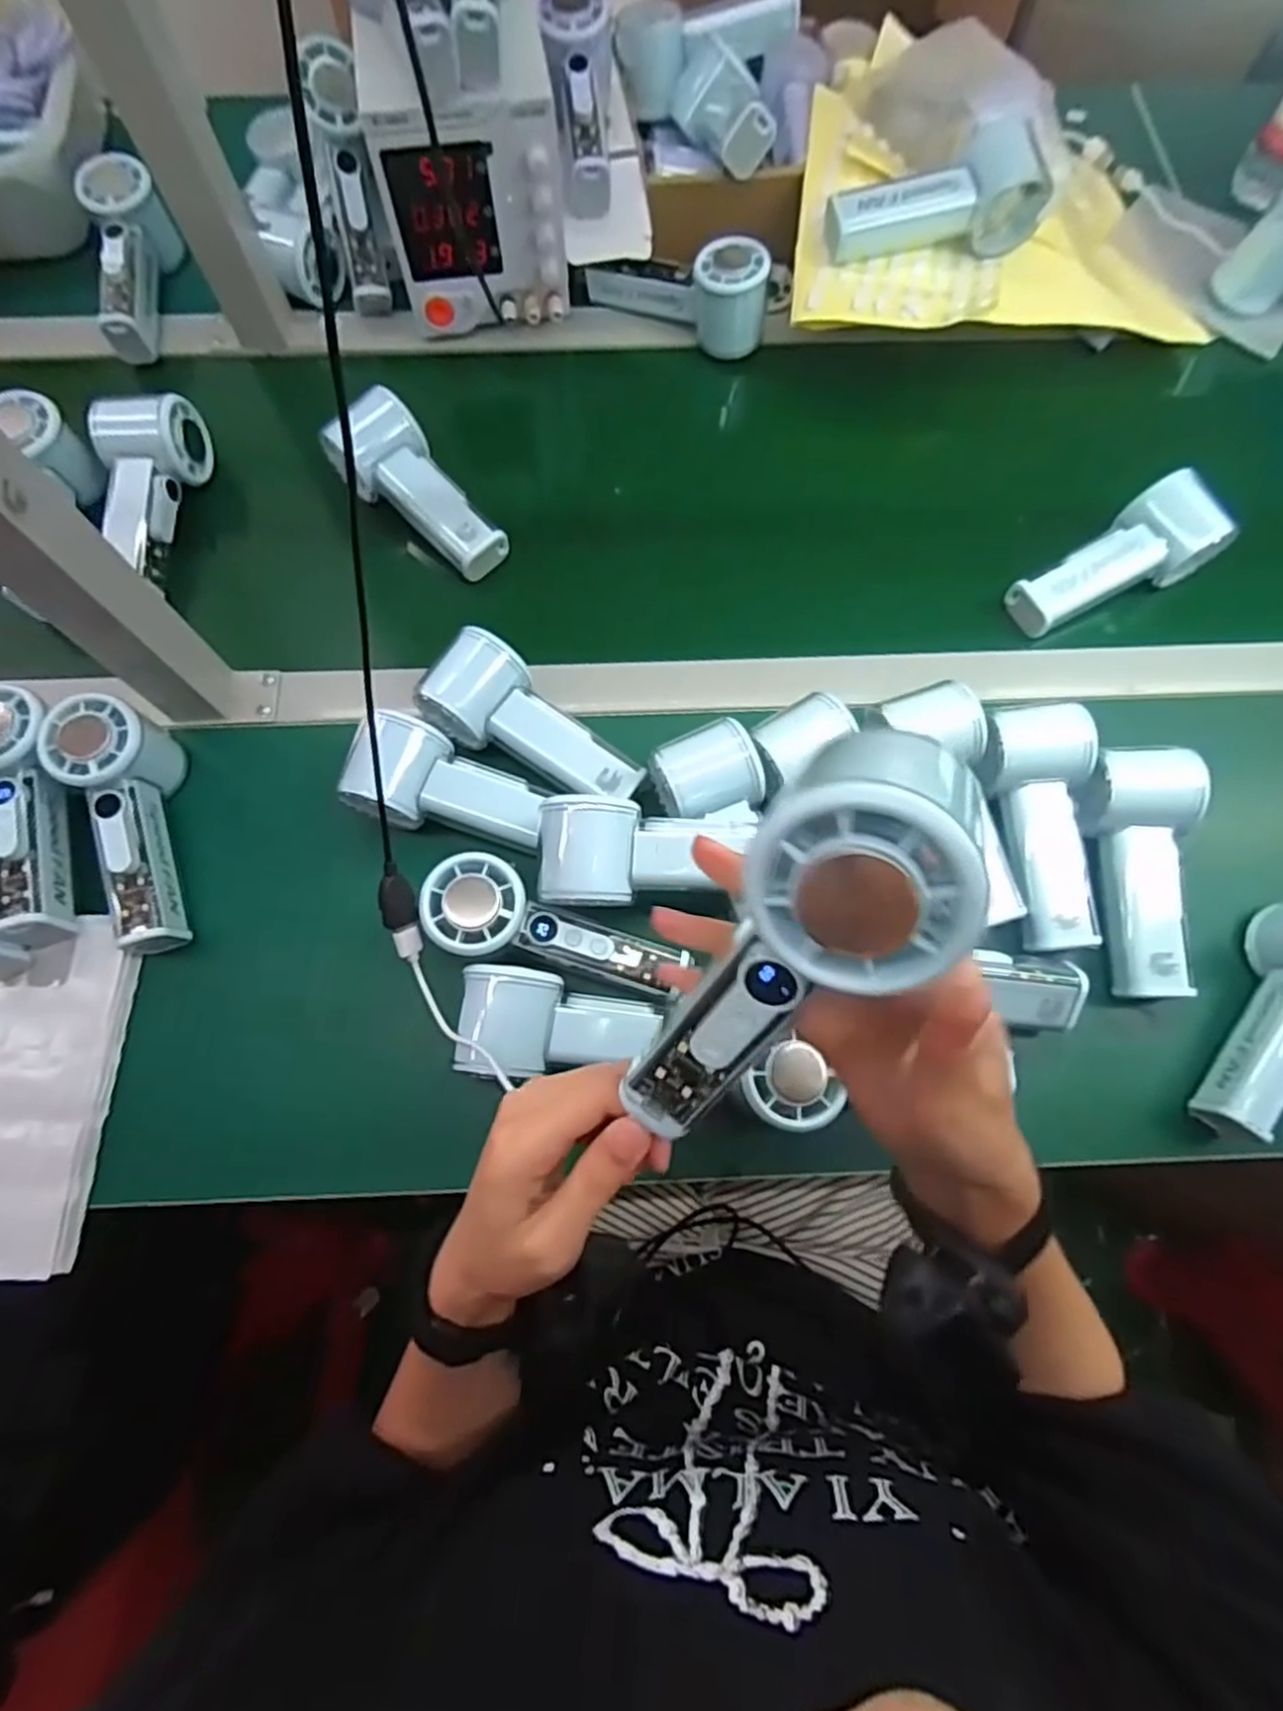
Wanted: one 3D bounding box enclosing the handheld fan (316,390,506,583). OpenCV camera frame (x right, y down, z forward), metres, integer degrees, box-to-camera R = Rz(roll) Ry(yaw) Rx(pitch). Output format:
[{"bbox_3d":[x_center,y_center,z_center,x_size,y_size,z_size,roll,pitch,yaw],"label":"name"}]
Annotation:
[{"bbox_3d":[-0.164,-0.261,0.529,0.062,0.053,0.139,-37,76,-11],"label":"handheld fan"}]

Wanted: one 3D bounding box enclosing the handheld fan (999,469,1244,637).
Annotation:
[{"bbox_3d":[0.332,-0.207,0.510,0.139,0.048,0.061,-29,74,-9],"label":"handheld fan"}]

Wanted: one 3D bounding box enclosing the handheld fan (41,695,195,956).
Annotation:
[{"bbox_3d":[-0.313,-0.018,0.438,0.049,0.059,0.148,-14,72,-4],"label":"handheld fan"}]

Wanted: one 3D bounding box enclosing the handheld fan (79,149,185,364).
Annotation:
[{"bbox_3d":[-0.414,-0.476,0.589,0.056,0.053,0.159,-2,86,-1],"label":"handheld fan"}]

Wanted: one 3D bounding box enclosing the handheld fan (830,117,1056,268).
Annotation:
[{"bbox_3d":[0.213,-0.489,0.537,0.155,0.042,0.079,-3,72,-1],"label":"handheld fan"}]

